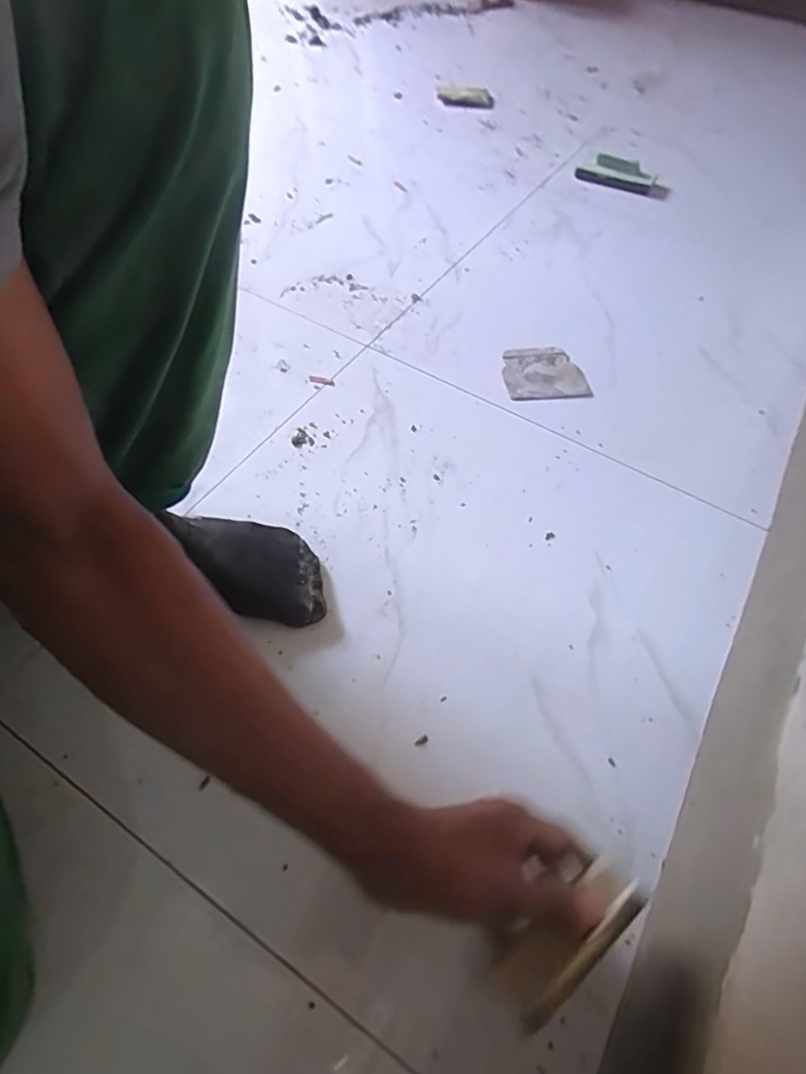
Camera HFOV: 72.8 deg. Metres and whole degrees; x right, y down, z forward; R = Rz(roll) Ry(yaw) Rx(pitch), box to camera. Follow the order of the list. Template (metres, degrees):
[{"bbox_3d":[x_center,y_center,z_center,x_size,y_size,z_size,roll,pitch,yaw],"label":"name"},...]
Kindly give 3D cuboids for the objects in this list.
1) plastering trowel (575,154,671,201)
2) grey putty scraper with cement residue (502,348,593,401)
[{"bbox_3d":[0.425,-0.690,1.043,0.179,0.053,0.036,10,56,2],"label":"plastering trowel"},{"bbox_3d":[0.194,-0.225,0.749,0.113,0.012,0.092,-7,57,-9],"label":"grey putty scraper with cement residue"}]

